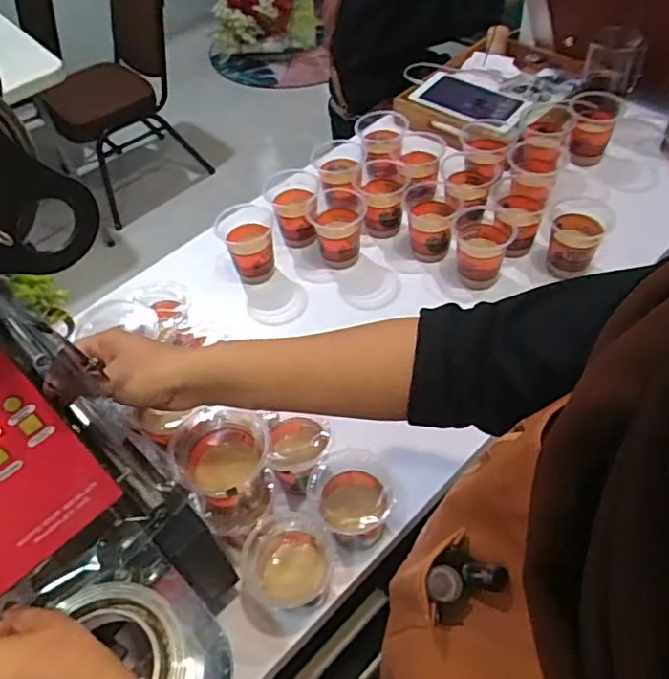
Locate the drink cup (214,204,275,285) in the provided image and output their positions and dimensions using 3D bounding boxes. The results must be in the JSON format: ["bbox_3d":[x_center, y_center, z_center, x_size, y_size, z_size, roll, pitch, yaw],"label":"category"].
[{"bbox_3d":[-0.133,-0.146,0.938,0.082,0.096,0.087,-3,52,4],"label":"drink cup"}]

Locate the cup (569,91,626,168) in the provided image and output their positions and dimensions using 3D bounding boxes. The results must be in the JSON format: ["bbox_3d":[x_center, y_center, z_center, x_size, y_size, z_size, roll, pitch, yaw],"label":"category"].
[{"bbox_3d":[0.438,-0.363,1.043,0.080,0.085,0.086,17,56,18],"label":"cup"}]

